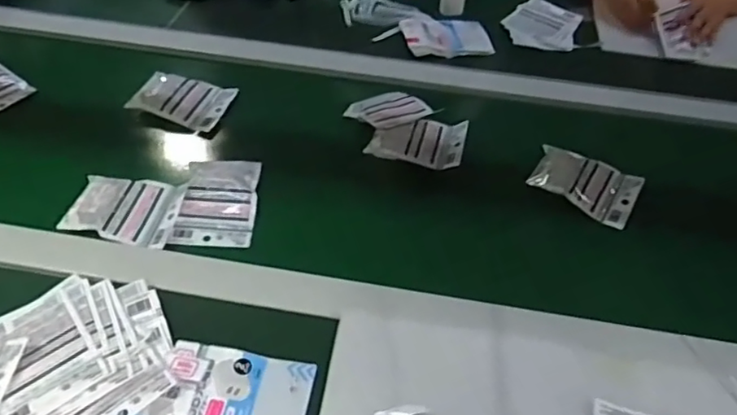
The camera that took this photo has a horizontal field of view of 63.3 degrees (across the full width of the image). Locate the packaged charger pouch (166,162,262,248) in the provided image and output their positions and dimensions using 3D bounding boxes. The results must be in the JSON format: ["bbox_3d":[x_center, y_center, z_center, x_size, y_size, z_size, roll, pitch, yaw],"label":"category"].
[{"bbox_3d":[-0.182,-0.006,0.729,0.091,0.013,0.120,3,61,1],"label":"packaged charger pouch"}]

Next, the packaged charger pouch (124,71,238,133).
[{"bbox_3d":[-0.272,-0.159,0.872,0.130,0.028,0.099,12,46,8],"label":"packaged charger pouch"}]

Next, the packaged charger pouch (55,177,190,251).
[{"bbox_3d":[-0.286,-0.001,0.712,0.115,0.022,0.098,8,44,3],"label":"packaged charger pouch"}]

